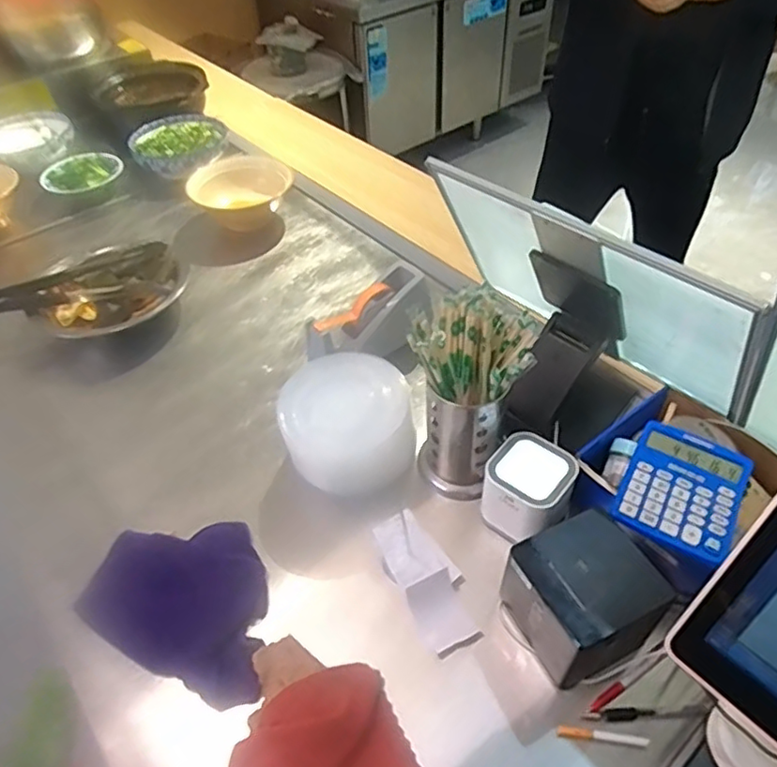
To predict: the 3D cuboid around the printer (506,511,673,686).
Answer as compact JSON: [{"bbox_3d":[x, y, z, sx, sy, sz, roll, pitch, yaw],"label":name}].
[{"bbox_3d":[0.201,0.223,0.646,0.118,0.114,0.127,-19,48,-13],"label":"printer"}]

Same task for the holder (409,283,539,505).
[{"bbox_3d":[0.099,0.022,0.757,0.124,0.266,0.108,30,56,28],"label":"holder"}]

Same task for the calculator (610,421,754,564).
[{"bbox_3d":[0.328,0.115,0.685,0.117,0.018,0.149,23,52,24],"label":"calculator"}]

